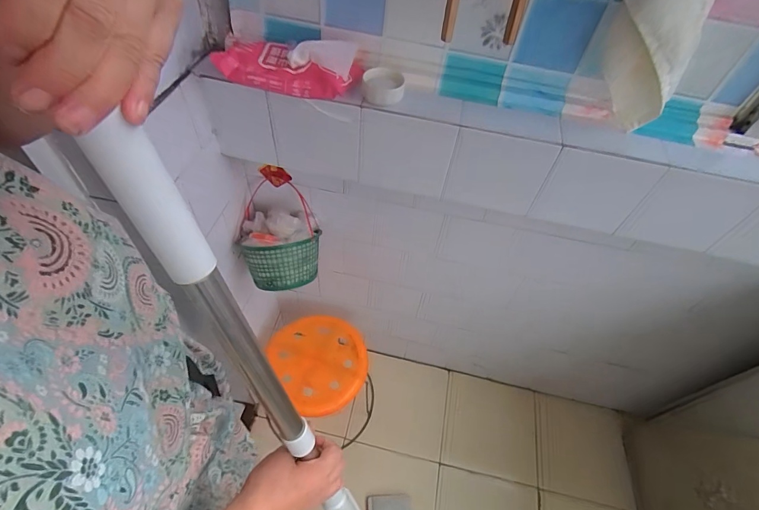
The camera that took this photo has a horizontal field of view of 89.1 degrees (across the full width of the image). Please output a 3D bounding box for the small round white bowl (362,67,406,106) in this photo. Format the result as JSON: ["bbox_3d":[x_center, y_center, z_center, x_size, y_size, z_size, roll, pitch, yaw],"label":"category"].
[{"bbox_3d":[0.007,-0.241,0.563,0.064,0.034,0.058,4,52,-2],"label":"small round white bowl"}]

